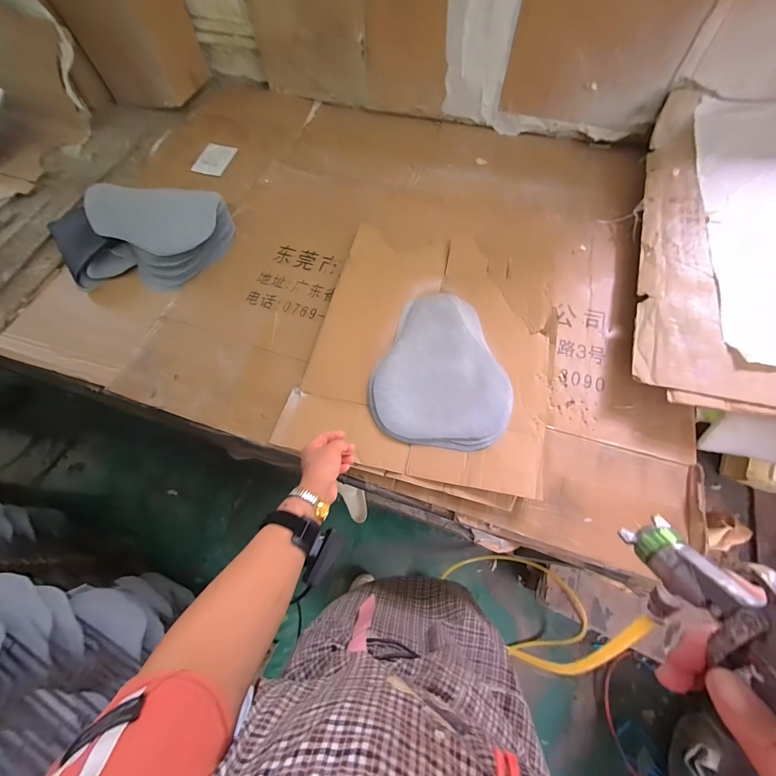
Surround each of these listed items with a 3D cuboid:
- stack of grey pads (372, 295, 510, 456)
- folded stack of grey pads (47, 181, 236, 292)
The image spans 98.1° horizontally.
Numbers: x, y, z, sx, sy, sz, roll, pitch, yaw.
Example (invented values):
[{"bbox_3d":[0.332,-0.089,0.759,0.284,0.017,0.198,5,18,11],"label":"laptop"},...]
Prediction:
[{"bbox_3d":[0.114,-0.049,0.689,0.262,0.022,0.336,9,66,7],"label":"stack of grey pads"},{"bbox_3d":[-0.642,-0.381,0.861,0.463,0.101,0.268,-12,66,-3],"label":"folded stack of grey pads"}]

